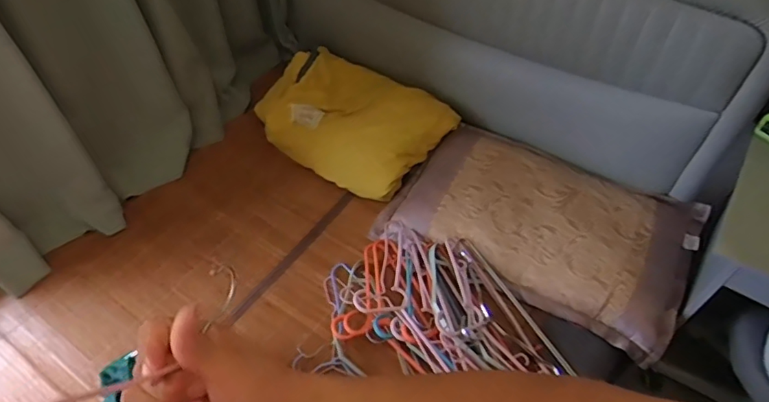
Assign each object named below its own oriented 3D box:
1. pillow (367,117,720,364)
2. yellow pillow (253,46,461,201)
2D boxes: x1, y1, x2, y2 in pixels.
[{"bbox_3d":[0.392,0.040,1.298,0.721,0.094,0.434,23,55,18],"label":"pillow"},{"bbox_3d":[-0.103,-0.223,1.464,0.512,0.169,0.312,26,55,20],"label":"yellow pillow"}]

